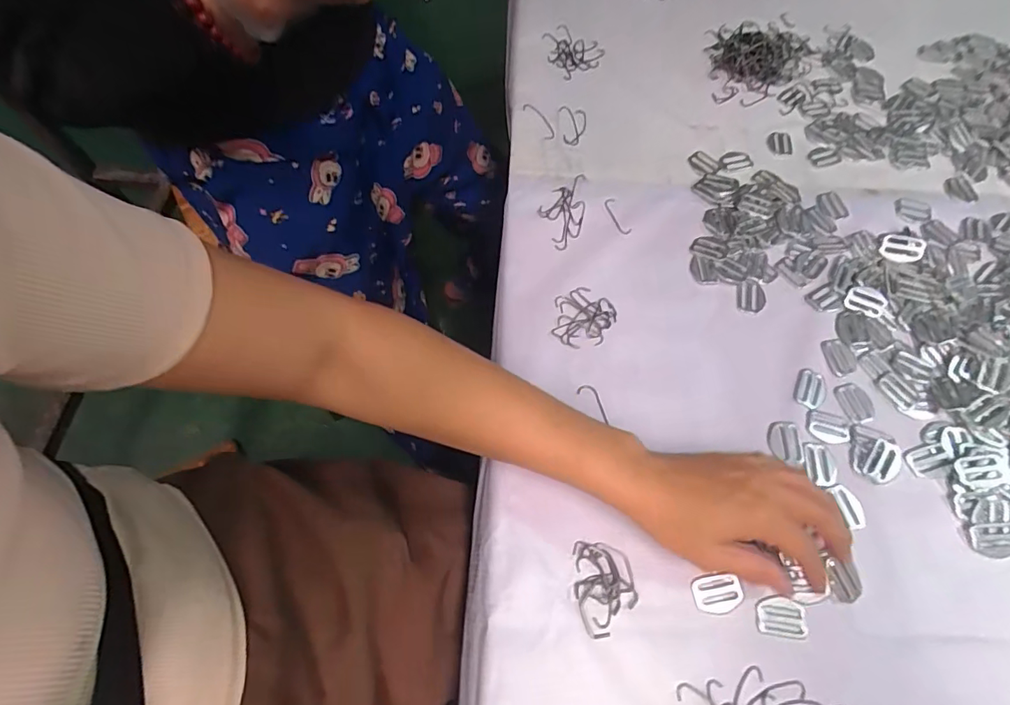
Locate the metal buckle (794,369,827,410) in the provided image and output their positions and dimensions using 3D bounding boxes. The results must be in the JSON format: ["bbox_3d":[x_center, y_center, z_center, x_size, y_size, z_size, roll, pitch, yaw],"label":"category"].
[{"bbox_3d":[0.249,0.030,0.403,0.024,0.004,0.033,22,67,10],"label":"metal buckle"}]

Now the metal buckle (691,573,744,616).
[{"bbox_3d":[0.146,0.166,0.341,0.033,0.004,0.025,-8,66,-4],"label":"metal buckle"}]

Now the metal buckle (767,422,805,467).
[{"bbox_3d":[0.218,0.070,0.386,0.026,0.004,0.032,3,66,1],"label":"metal buckle"}]

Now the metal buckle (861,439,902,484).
[{"bbox_3d":[0.289,0.083,0.381,0.023,0.005,0.035,40,71,16],"label":"metal buckle"}]

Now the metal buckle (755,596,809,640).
[{"bbox_3d":[0.187,0.179,0.335,0.033,0.004,0.023,2,65,1],"label":"metal buckle"}]

